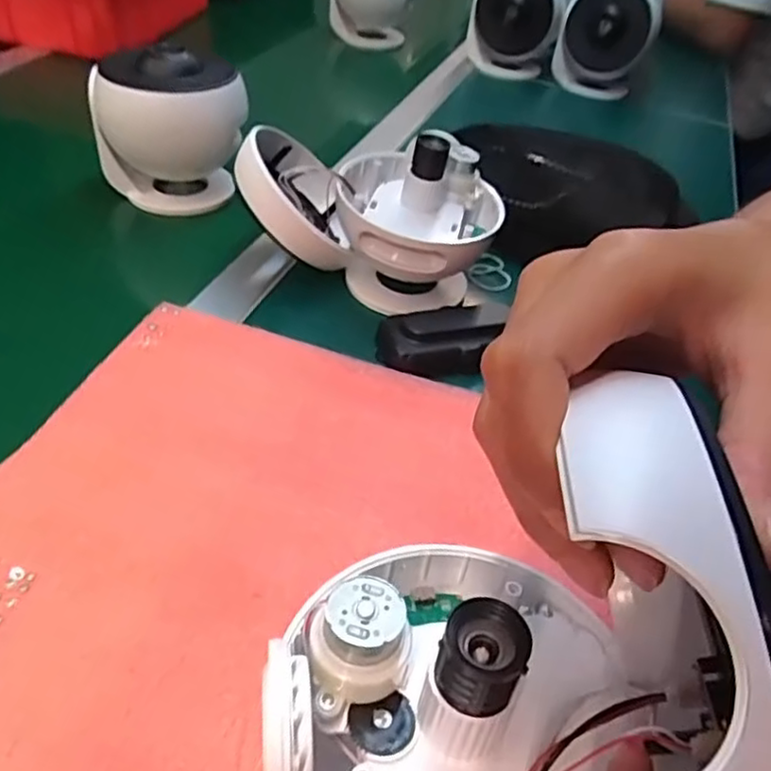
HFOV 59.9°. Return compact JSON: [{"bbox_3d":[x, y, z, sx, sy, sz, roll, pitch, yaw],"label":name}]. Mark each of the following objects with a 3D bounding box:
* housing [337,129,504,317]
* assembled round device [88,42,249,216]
[{"bbox_3d":[0.024,-0.121,0.488,0.114,0.102,0.120,6,44,3],"label":"housing"},{"bbox_3d":[-0.180,-0.205,0.565,0.110,0.135,0.107,19,47,16],"label":"assembled round device"}]

